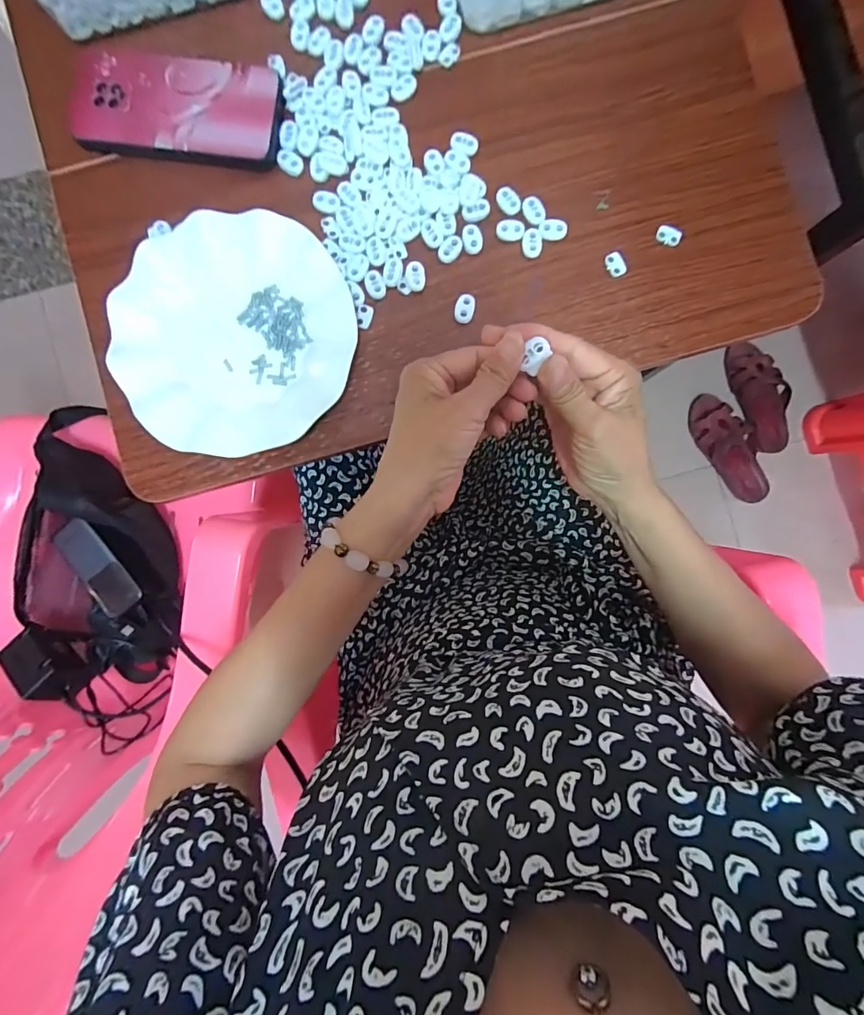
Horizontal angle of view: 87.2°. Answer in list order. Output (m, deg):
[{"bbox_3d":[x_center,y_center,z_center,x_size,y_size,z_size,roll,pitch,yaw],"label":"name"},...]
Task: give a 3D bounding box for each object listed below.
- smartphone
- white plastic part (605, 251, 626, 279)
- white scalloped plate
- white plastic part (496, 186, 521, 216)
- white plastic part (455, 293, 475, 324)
[{"bbox_3d":[-0.213,-0.327,0.370,0.180,0.010,0.087,10,90,0],"label":"smartphone"},{"bbox_3d":[0.149,-0.197,0.369,0.013,0.004,0.020,-22,89,0],"label":"white plastic part"},{"bbox_3d":[-0.154,-0.133,0.357,0.182,0.024,0.179,0,89,0],"label":"white scalloped plate"},{"bbox_3d":[0.062,-0.250,0.368,0.016,0.004,0.023,-28,89,0],"label":"white plastic part"},{"bbox_3d":[0.027,-0.161,0.368,0.015,0.005,0.024,11,90,0],"label":"white plastic part"}]

